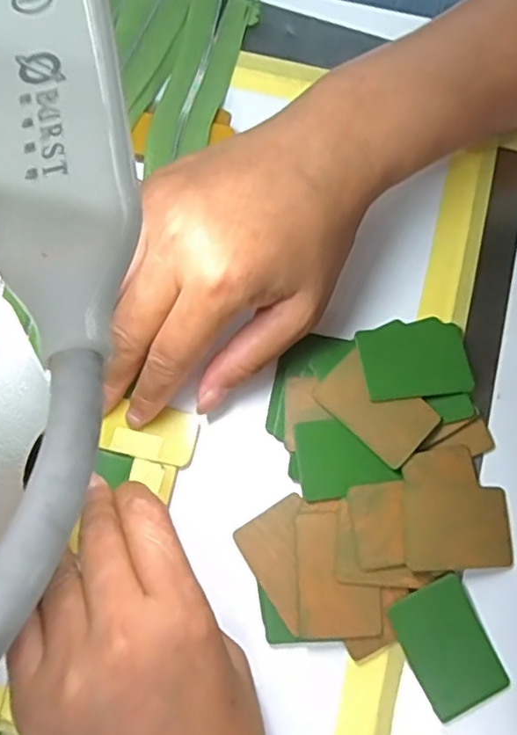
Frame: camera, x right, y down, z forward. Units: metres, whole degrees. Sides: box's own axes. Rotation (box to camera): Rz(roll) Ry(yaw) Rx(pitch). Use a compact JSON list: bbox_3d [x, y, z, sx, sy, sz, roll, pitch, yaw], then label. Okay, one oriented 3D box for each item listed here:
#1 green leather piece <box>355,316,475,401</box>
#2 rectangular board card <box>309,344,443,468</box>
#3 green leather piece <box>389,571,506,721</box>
[{"bbox_3d":[0.073,-0.005,0.285,0.052,0.004,0.040,-6,68,-8],"label":"green leather piece"},{"bbox_3d":[0.054,0.018,0.278,0.051,0.008,0.033,41,79,10],"label":"rectangular board card"},{"bbox_3d":[0.080,0.119,0.256,0.035,0.004,0.051,-26,82,-10],"label":"green leather piece"}]

